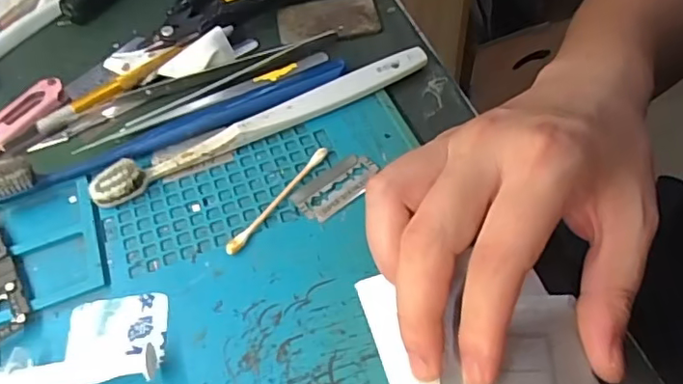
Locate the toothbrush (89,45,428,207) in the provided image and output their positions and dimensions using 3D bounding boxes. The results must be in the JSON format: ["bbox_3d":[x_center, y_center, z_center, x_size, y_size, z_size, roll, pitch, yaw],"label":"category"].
[{"bbox_3d":[-0.037,-0.036,0.292,0.181,0.012,0.016,-25,57,-13],"label":"toothbrush"}]

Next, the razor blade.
[{"bbox_3d":[-0.002,-0.004,0.273,0.042,0.004,0.023,-34,60,-19],"label":"razor blade"}]

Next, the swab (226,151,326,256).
[{"bbox_3d":[-0.029,0.003,0.270,0.007,0.005,0.071,31,63,23],"label":"swab"}]

